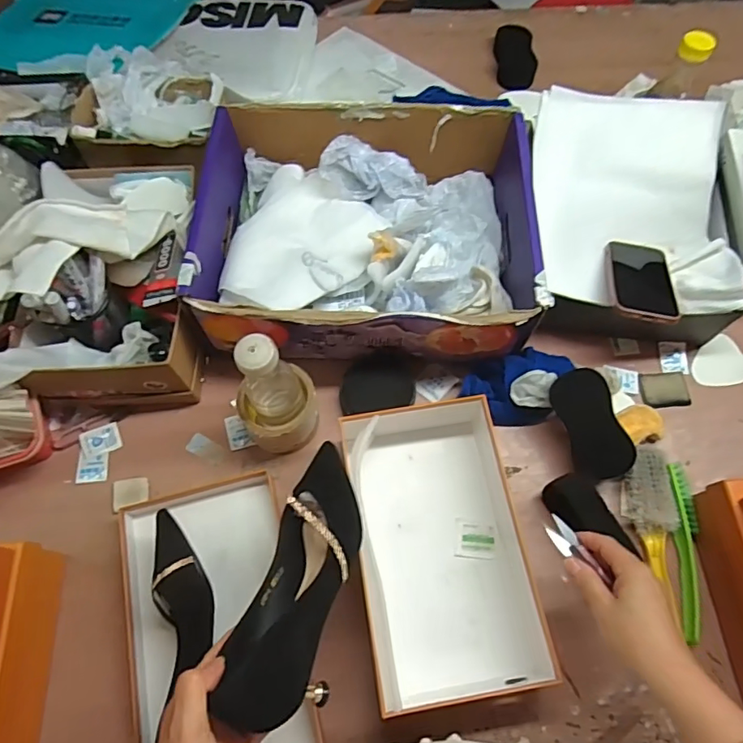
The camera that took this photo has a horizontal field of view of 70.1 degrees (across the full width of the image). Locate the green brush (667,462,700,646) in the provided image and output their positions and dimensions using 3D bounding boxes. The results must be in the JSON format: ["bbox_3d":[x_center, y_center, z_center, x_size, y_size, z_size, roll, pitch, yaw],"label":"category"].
[{"bbox_3d":[0.353,0.198,0.592,0.027,0.033,0.186,3,66,2],"label":"green brush"}]

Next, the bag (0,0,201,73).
[{"bbox_3d":[-0.513,-0.627,0.949,0.326,0.019,0.290,14,68,4],"label":"bag"}]

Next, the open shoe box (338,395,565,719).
[{"bbox_3d":[0.075,0.180,0.582,0.179,0.074,0.301,-8,66,-4],"label":"open shoe box"}]

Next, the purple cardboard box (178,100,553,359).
[{"bbox_3d":[-0.005,-0.188,0.685,0.392,0.116,0.332,2,66,1],"label":"purple cardboard box"}]

